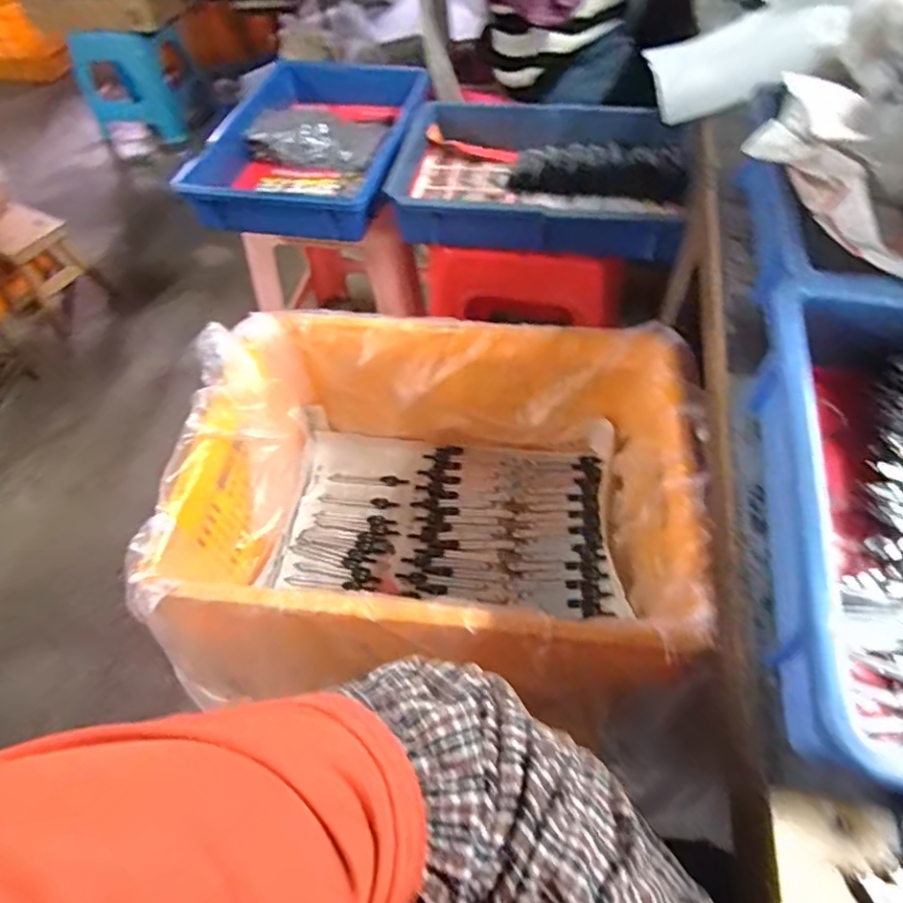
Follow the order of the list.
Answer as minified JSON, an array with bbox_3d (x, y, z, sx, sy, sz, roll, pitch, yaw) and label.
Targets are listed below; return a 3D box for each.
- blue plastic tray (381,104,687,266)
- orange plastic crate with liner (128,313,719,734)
[{"bbox_3d":[0.133,-0.405,0.830,0.407,0.074,0.281,8,56,7],"label":"blue plastic tray"},{"bbox_3d":[-0.015,0.070,0.634,0.491,0.255,0.361,4,55,5],"label":"orange plastic crate with liner"}]

